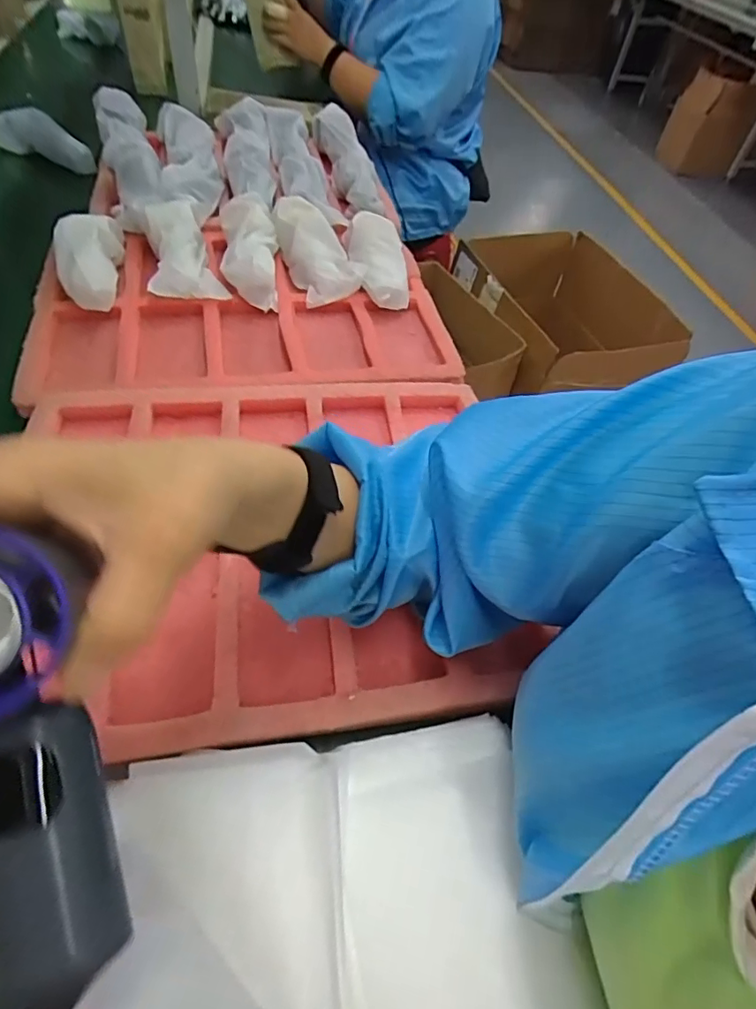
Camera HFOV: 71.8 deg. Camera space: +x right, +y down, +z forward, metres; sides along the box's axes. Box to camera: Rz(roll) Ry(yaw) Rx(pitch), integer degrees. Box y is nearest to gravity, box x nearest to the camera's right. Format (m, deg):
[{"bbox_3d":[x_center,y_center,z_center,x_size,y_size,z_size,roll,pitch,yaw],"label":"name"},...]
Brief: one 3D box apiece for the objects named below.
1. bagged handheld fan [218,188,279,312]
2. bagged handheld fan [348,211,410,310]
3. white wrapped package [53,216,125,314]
[{"bbox_3d":[-0.159,-0.325,0.646,0.070,0.055,0.178,-5,69,-10],"label":"bagged handheld fan"},{"bbox_3d":[0.000,-0.328,0.686,0.070,0.031,0.173,-7,65,-12],"label":"bagged handheld fan"},{"bbox_3d":[-0.336,-0.284,0.609,0.059,0.065,0.161,-6,52,-11],"label":"white wrapped package"}]

